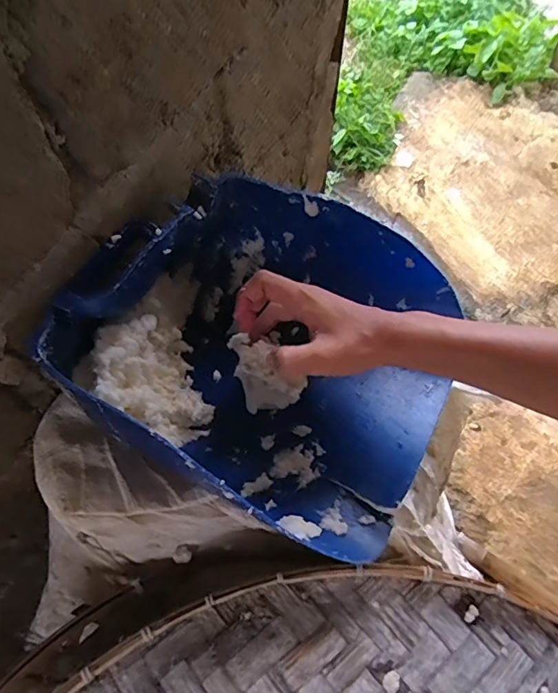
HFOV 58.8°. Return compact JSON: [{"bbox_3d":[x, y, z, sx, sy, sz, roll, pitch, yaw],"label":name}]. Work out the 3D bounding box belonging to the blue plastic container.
[{"bbox_3d":[-0.008,-0.003,0.489,0.343,0.139,0.290,29,67,13],"label":"blue plastic container"}]

